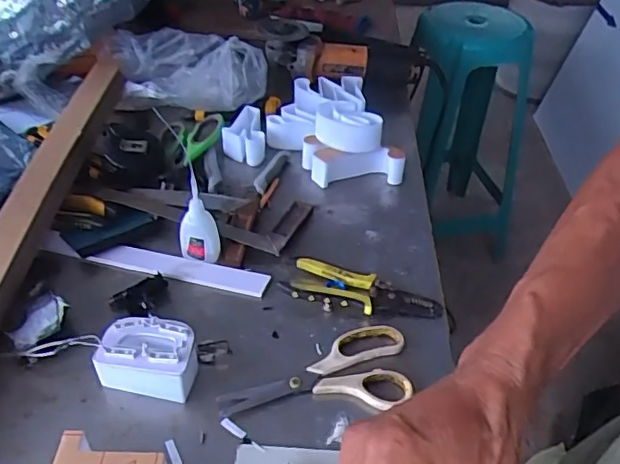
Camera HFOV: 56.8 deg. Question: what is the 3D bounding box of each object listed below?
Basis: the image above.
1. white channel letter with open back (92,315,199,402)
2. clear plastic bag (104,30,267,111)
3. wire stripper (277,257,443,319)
[{"bbox_3d":[-0.149,0.116,0.531,0.087,0.051,0.053,7,42,3],"label":"white channel letter with open back"},{"bbox_3d":[-0.190,-0.257,0.883,0.232,0.085,0.147,-4,42,-9],"label":"clear plastic bag"},{"bbox_3d":[0.057,0.063,0.625,0.169,0.021,0.059,9,42,5],"label":"wire stripper"}]

